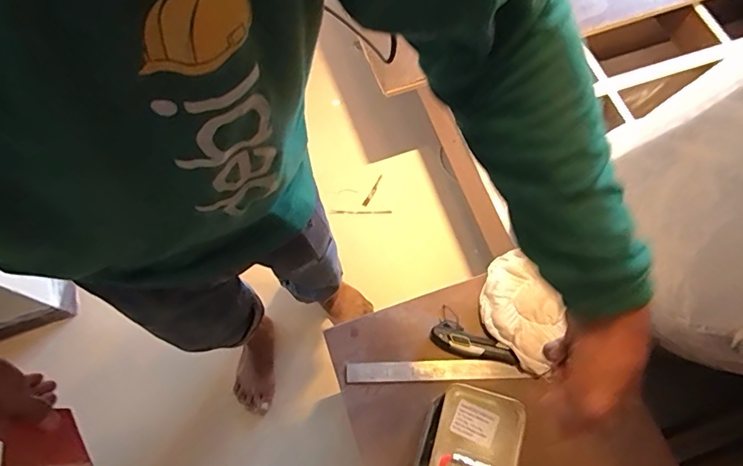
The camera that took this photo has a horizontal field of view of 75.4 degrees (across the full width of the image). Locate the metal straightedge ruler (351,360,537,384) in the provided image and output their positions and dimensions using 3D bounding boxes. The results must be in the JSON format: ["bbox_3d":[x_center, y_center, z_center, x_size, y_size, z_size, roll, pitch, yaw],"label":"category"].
[{"bbox_3d":[0.102,0.220,0.770,0.282,0.011,0.029,-2,66,1],"label":"metal straightedge ruler"}]

